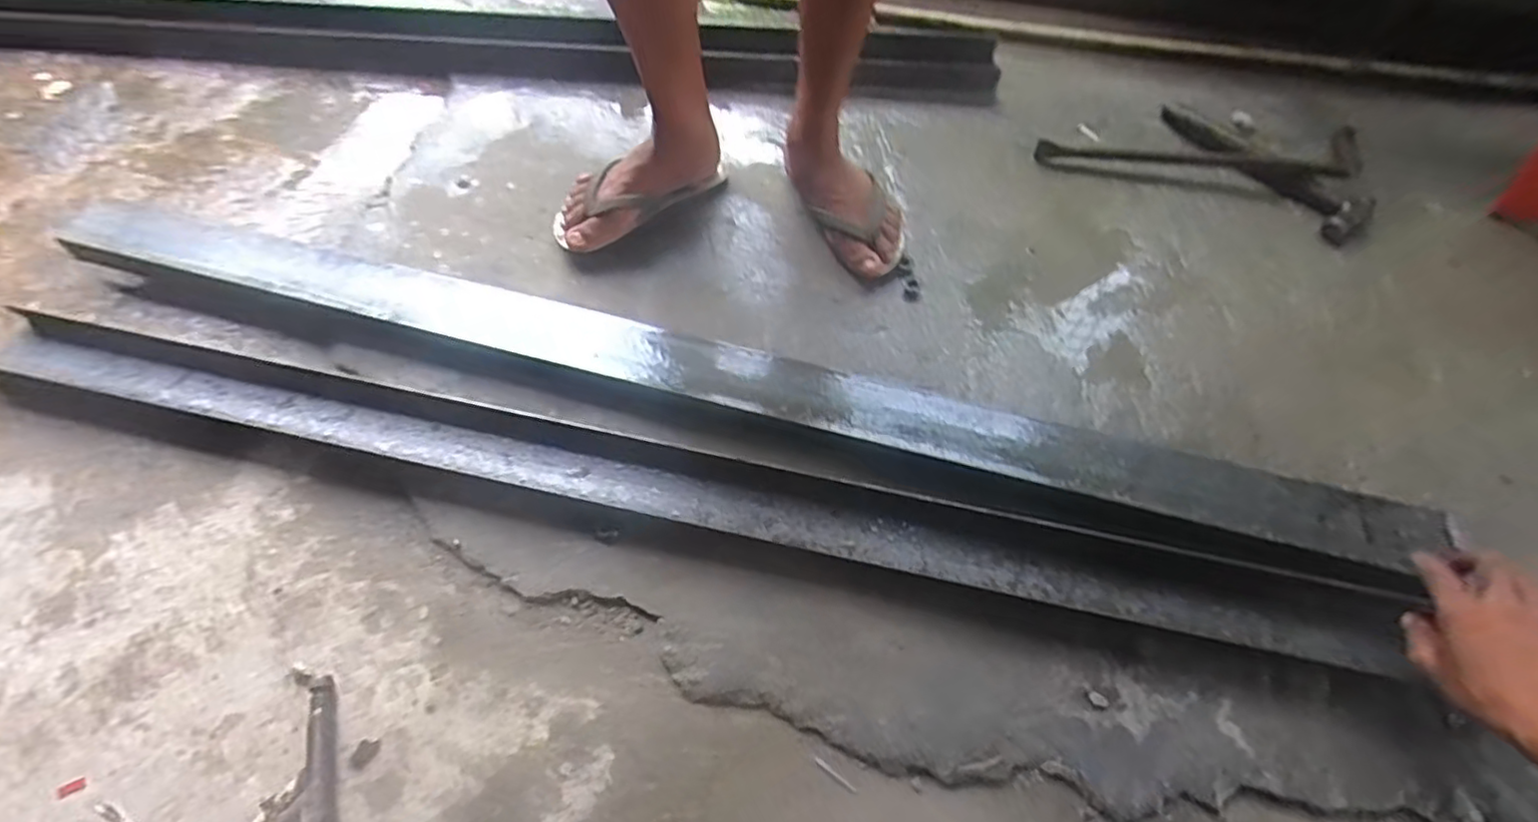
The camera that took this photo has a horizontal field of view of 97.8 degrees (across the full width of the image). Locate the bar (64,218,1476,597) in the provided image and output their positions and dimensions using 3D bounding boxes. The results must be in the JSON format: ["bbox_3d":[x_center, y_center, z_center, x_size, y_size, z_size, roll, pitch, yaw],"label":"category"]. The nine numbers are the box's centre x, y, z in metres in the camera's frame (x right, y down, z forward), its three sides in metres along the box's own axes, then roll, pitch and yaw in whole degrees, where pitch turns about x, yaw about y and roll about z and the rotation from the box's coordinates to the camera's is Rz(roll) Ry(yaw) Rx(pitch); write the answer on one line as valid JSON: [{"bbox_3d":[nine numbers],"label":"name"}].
[{"bbox_3d":[-0.087,-0.024,0.683,1.291,0.057,0.099,14,60,8],"label":"bar"}]

